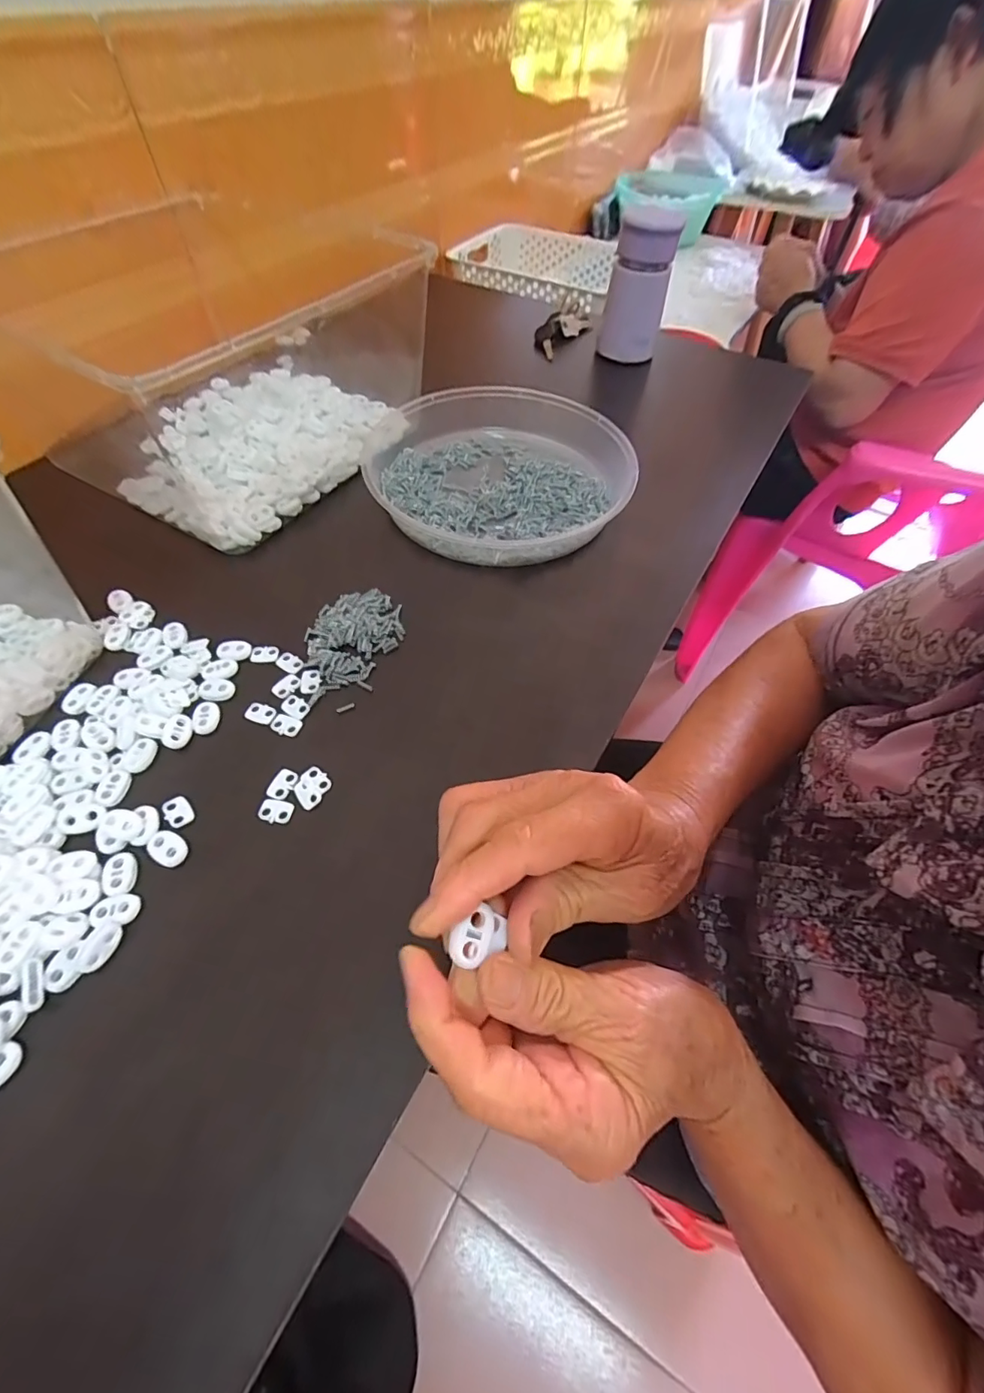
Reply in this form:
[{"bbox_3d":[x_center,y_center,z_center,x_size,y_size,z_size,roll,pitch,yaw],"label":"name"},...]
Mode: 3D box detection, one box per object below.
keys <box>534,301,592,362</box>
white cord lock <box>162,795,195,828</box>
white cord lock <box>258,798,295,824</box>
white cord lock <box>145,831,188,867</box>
[{"bbox_3d":[0.087,-0.471,0.646,0.044,0.028,0.110,30,61,17],"label":"keys"},{"bbox_3d":[-0.180,0.065,0.287,0.013,0.004,0.020,-35,67,-23],"label":"white cord lock"},{"bbox_3d":[-0.125,0.065,0.290,0.019,0.004,0.013,10,58,2],"label":"white cord lock"},{"bbox_3d":[-0.177,0.083,0.275,0.022,0.004,0.015,24,59,11],"label":"white cord lock"}]

